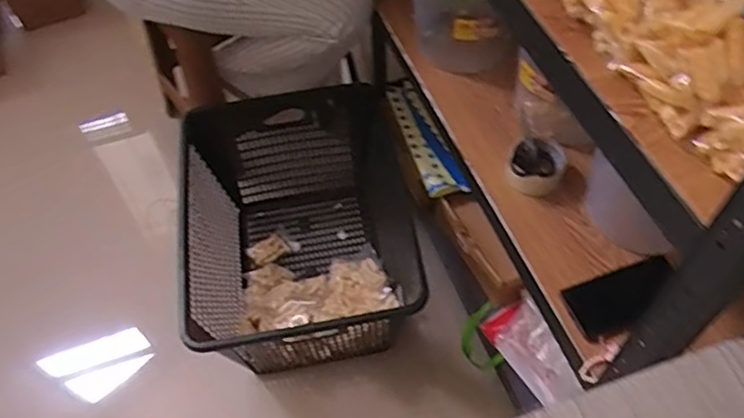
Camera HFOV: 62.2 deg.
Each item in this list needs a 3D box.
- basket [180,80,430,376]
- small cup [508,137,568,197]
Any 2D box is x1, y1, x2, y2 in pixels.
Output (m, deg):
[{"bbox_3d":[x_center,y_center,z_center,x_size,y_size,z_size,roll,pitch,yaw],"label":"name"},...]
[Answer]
[{"bbox_3d":[-0.144,0.045,1.351,0.459,0.339,0.628,-12,55,-5],"label":"basket"},{"bbox_3d":[0.255,-0.066,0.953,0.086,0.048,0.077,14,57,13],"label":"small cup"}]

